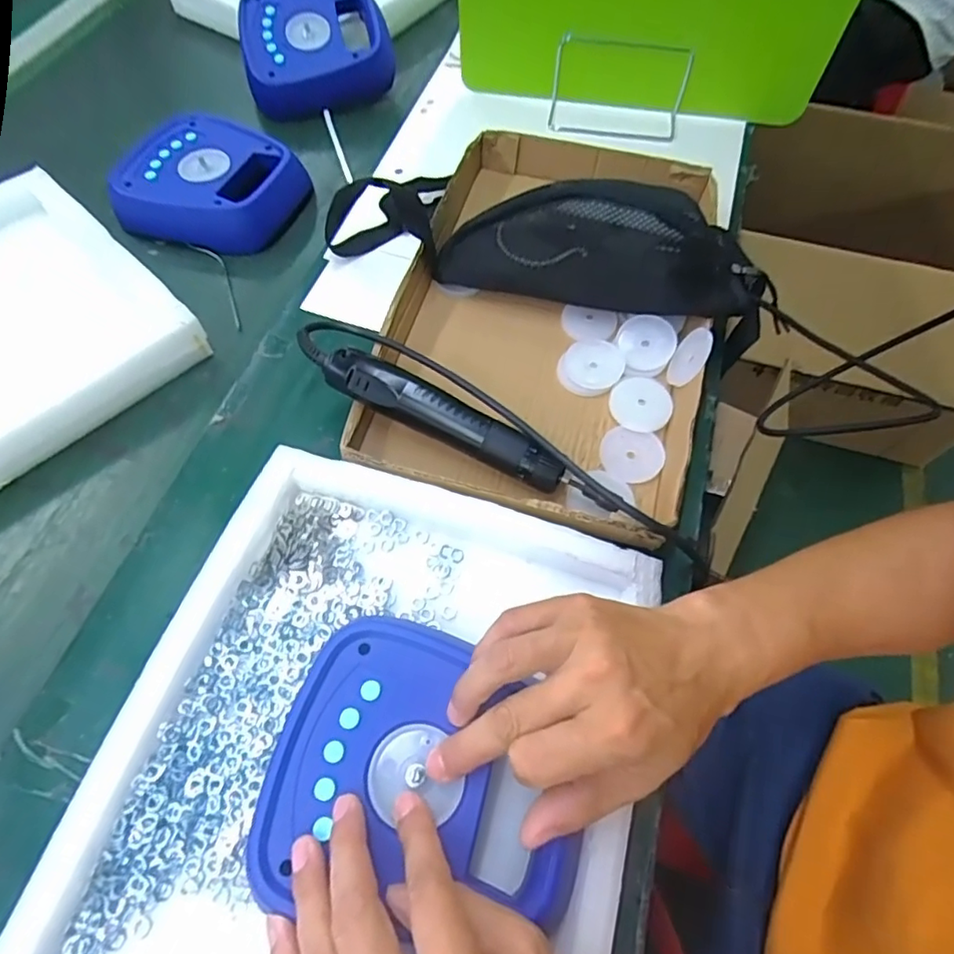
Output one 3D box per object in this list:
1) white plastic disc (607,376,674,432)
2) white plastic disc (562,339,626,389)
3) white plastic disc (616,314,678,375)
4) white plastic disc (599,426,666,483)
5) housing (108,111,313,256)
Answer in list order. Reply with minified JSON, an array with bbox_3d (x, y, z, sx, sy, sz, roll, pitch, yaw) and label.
[{"bbox_3d":[0.140,-0.063,0.491,0.051,0.006,0.054,15,63,6],"label":"white plastic disc"},{"bbox_3d":[0.103,-0.101,0.510,0.051,0.005,0.050,1,63,-1],"label":"white plastic disc"},{"bbox_3d":[0.151,-0.119,0.512,0.048,0.007,0.053,-17,76,7],"label":"white plastic disc"},{"bbox_3d":[0.126,-0.018,0.471,0.050,0.004,0.047,-1,68,2],"label":"white plastic disc"},{"bbox_3d":[-0.278,-0.302,0.602,0.160,0.048,0.148,23,65,10],"label":"housing"}]

